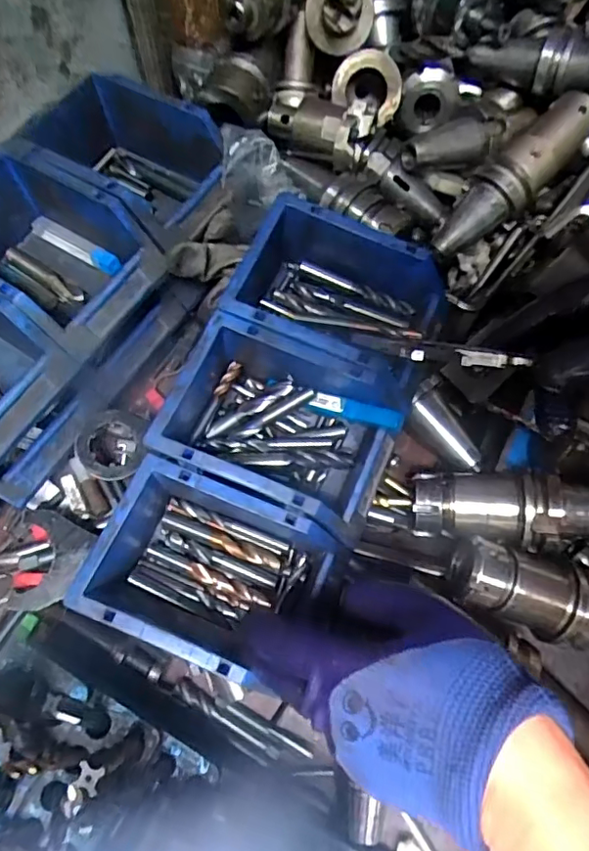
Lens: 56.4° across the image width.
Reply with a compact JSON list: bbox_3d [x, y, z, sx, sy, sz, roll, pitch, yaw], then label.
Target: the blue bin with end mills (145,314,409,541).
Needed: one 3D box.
[{"bbox_3d":[-0.009,0.003,0.386,0.149,0.074,0.109,20,68,6],"label":"blue bin with end mills"}]

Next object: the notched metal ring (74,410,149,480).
[{"bbox_3d":[-0.147,0.016,0.442,0.052,0.018,0.054,0,68,-2],"label":"notched metal ring"}]

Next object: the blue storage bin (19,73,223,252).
[{"bbox_3d":[-0.136,-0.213,0.455,0.155,0.074,0.102,30,70,10],"label":"blue storage bin"}]

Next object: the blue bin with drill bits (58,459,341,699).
[{"bbox_3d":[-0.056,0.098,0.366,0.141,0.064,0.101,21,68,6],"label":"blue bin with drill bits"}]

